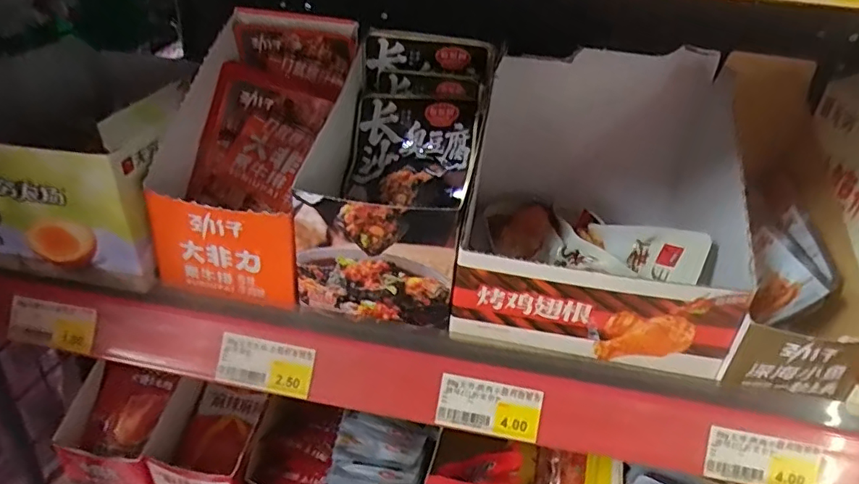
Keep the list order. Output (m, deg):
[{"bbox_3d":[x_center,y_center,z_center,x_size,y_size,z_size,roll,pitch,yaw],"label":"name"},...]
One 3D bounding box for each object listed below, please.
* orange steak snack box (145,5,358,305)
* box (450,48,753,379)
[{"bbox_3d":[-0.112,-0.064,0.371,0.101,0.142,0.143,9,31,6],"label":"orange steak snack box"},{"bbox_3d":[0.111,-0.035,0.370,0.157,0.141,0.171,8,31,5],"label":"box"}]

